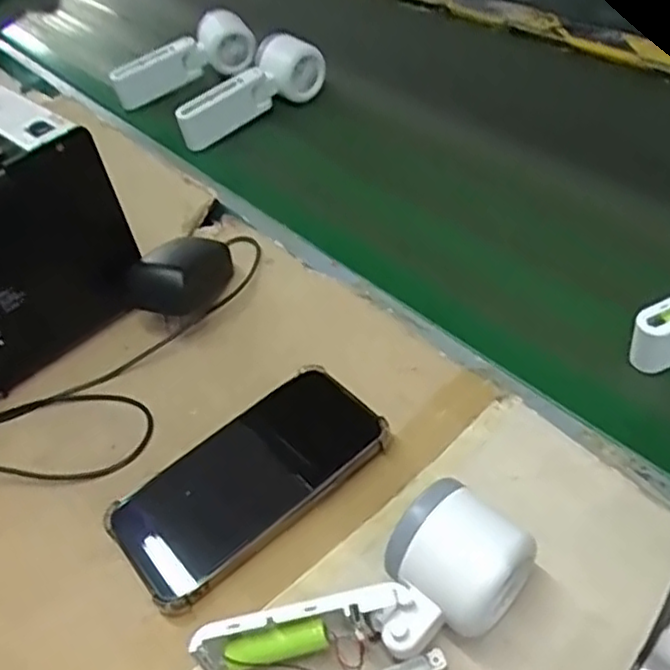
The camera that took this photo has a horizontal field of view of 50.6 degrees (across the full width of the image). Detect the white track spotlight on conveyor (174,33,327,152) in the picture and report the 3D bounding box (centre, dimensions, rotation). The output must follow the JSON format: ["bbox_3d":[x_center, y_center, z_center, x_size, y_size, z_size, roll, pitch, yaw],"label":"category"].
[{"bbox_3d":[-0.089,-0.252,0.740,0.173,0.060,0.046,-35,51,-12],"label":"white track spotlight on conveyor"}]

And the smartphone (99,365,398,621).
[{"bbox_3d":[-0.047,0.083,0.417,0.164,0.011,0.083,-34,47,-21],"label":"smartphone"}]

